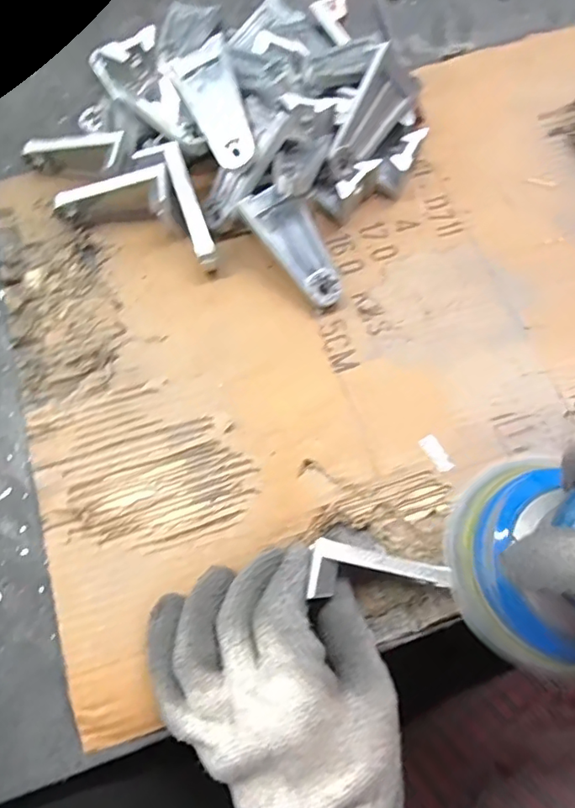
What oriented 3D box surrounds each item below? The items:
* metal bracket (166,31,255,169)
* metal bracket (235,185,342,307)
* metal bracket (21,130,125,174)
[{"bbox_3d":[-0.050,-0.210,0.368,0.041,0.011,0.085,-21,89,-6],"label":"metal bracket"},{"bbox_3d":[0.008,-0.111,0.369,0.037,0.012,0.090,-38,95,-11],"label":"metal bracket"},{"bbox_3d":[-0.163,-0.188,0.405,0.086,0.028,0.027,3,69,19],"label":"metal bracket"}]

